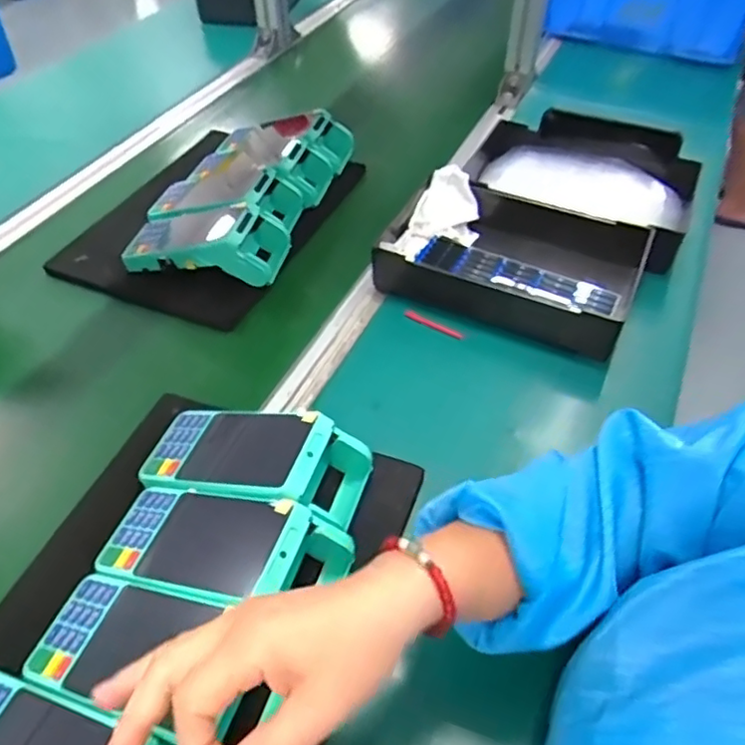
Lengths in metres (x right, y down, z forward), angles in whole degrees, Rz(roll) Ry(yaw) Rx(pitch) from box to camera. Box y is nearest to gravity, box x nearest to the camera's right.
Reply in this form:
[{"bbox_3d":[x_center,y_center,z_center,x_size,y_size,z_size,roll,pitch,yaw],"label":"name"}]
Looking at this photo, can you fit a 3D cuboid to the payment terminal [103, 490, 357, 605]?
[{"bbox_3d":[-0.105,0.122,0.433,0.180,0.061,0.084,9,50,8],"label":"payment terminal"}]

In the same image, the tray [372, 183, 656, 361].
[{"bbox_3d":[0.149,-0.112,0.660,0.241,0.069,0.159,20,53,17],"label":"tray"}]

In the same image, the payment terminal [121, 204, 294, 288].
[{"bbox_3d":[-0.182,-0.145,0.680,0.169,0.059,0.079,8,50,8],"label":"payment terminal"}]

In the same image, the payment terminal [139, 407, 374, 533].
[{"bbox_3d":[-0.093,0.070,0.482,0.175,0.066,0.081,14,51,12],"label":"payment terminal"}]

